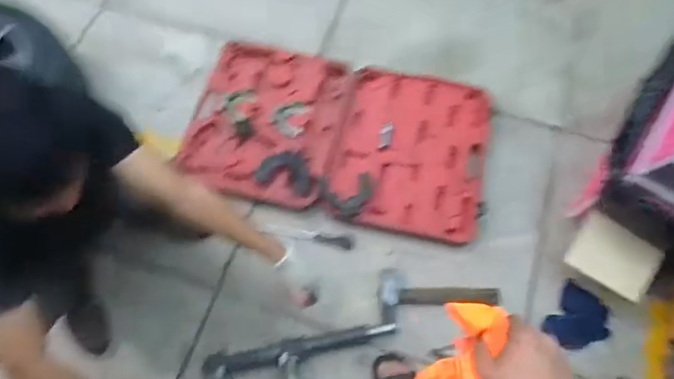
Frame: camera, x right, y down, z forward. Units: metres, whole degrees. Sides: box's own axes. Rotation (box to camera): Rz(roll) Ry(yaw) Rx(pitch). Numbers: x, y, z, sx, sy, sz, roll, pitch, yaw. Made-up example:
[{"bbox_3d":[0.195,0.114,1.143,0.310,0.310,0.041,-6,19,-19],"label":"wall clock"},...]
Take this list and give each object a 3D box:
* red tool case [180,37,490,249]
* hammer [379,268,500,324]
[{"bbox_3d":[0.012,-0.177,1.513,0.906,0.086,0.543,10,66,5],"label":"red tool case"},{"bbox_3d":[0.269,0.284,1.301,0.310,0.044,0.133,-3,65,14],"label":"hammer"}]

